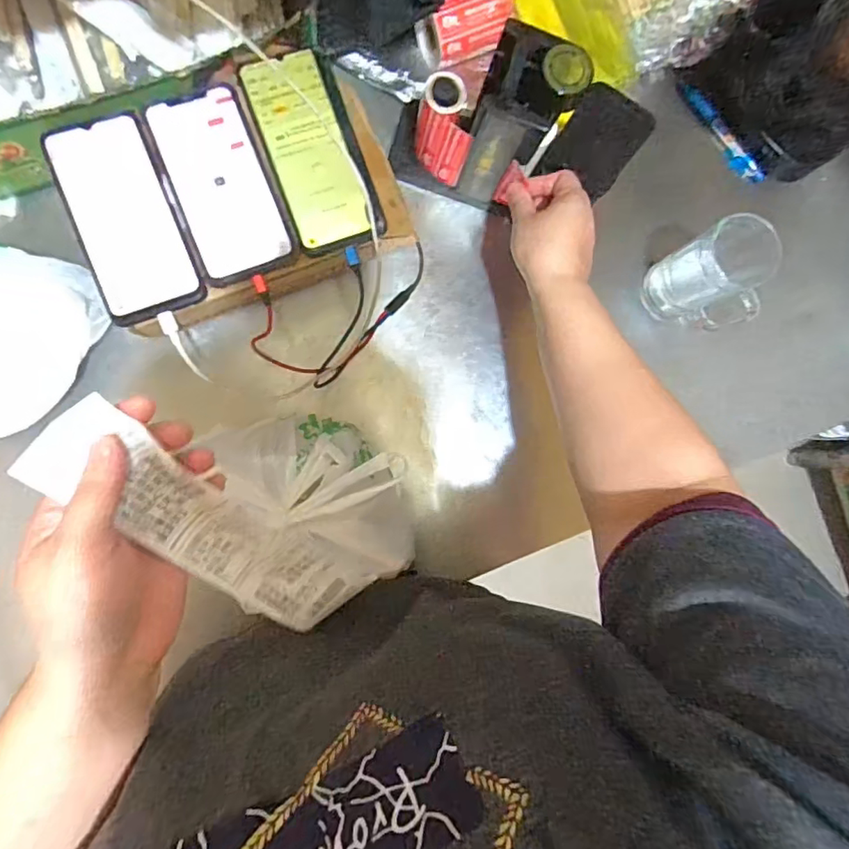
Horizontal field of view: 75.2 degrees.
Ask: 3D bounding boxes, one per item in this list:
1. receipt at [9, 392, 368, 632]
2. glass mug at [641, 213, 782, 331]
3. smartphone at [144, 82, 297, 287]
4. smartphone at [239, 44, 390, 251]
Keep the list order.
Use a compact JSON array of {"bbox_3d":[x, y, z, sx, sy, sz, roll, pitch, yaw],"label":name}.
[{"bbox_3d":[-0.116,0.066,0.319,0.055,0.016,0.207,-50,126,-8],"label":"receipt"},{"bbox_3d":[0.294,-0.148,0.582,0.070,0.128,0.094,-24,90,-9],"label":"glass mug"},{"bbox_3d":[-0.169,-0.199,0.458,0.080,0.013,0.149,-22,90,-9],"label":"smartphone"},{"bbox_3d":[-0.094,-0.230,0.466,0.075,0.015,0.161,-21,95,-11],"label":"smartphone"}]

